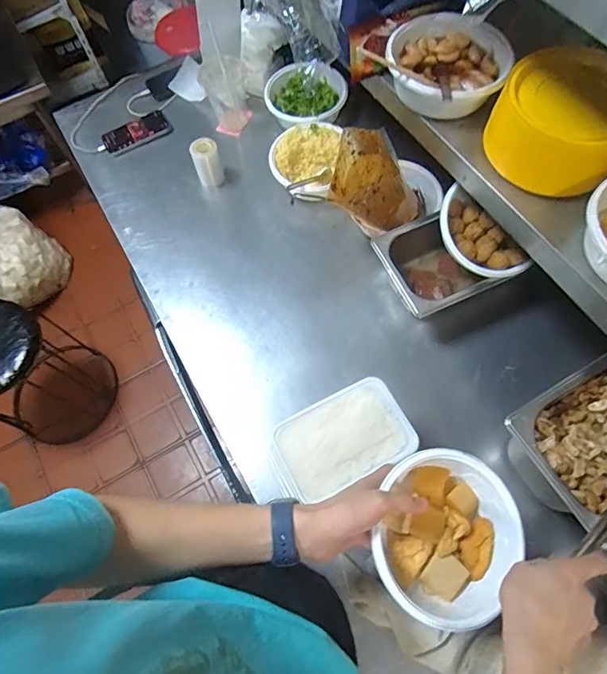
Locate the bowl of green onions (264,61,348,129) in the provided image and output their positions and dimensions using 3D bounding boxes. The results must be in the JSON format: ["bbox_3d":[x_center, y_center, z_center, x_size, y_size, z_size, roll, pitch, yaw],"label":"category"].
[{"bbox_3d":[0.004,-0.501,0.953,0.169,0.070,0.159,-1,66,3],"label":"bowl of green onions"}]

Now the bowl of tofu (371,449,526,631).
[{"bbox_3d":[0.152,0.216,0.493,0.169,0.070,0.169,4,69,-10],"label":"bowl of tofu"}]

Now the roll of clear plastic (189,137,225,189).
[{"bbox_3d":[-0.191,-0.349,0.890,0.053,0.084,0.049,-1,66,3],"label":"roll of clear plastic"}]

